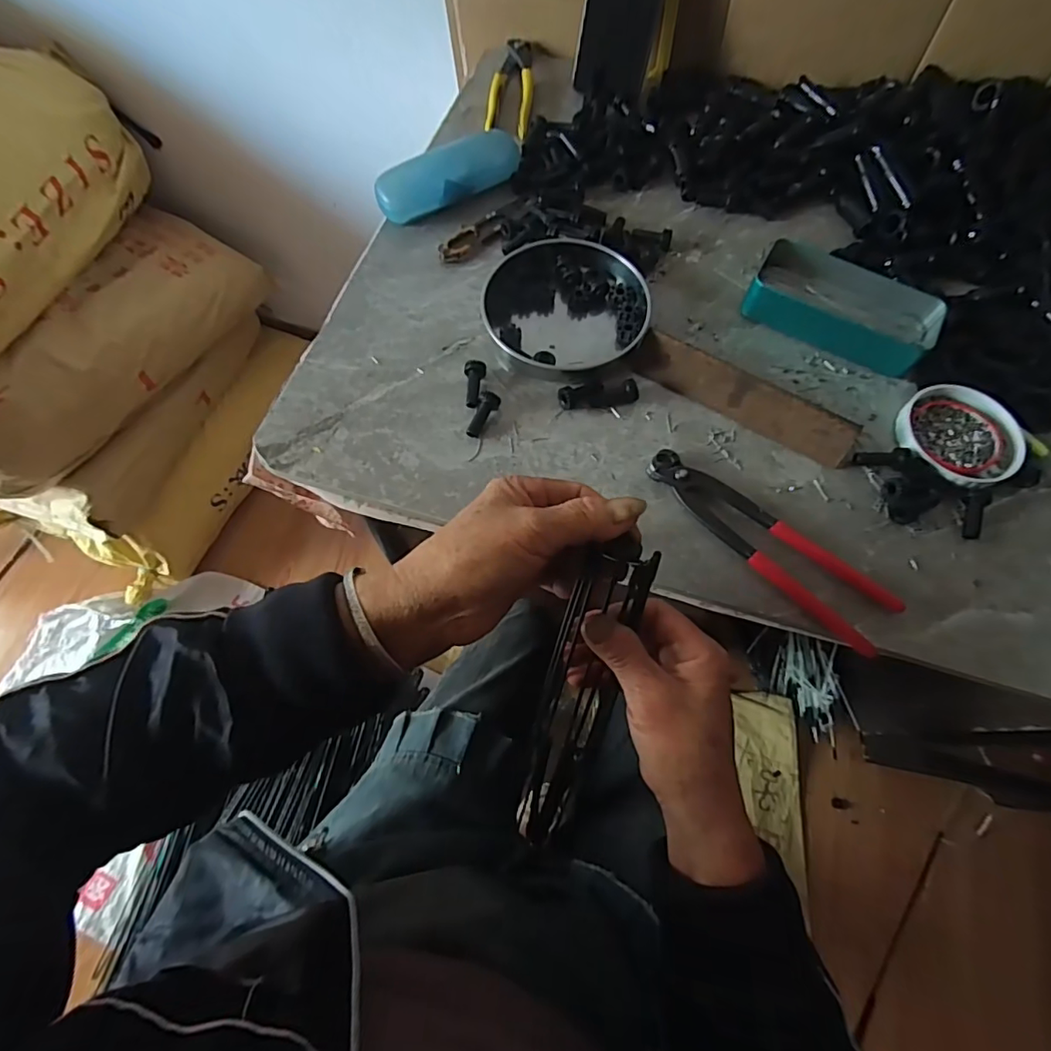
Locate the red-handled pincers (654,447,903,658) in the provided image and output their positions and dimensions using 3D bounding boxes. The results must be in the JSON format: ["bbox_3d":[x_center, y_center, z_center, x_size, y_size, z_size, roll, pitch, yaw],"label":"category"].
[{"bbox_3d":[0.176,0.007,0.390,0.191,0.018,0.056,42,72,15],"label":"red-handled pincers"}]

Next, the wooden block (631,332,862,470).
[{"bbox_3d":[0.173,-0.103,0.425,0.179,0.022,0.032,29,70,11],"label":"wooden block"}]

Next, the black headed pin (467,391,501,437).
[{"bbox_3d":[-0.033,-0.087,0.423,0.016,0.013,0.037,22,68,8],"label":"black headed pin"}]

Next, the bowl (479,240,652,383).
[{"bbox_3d":[0.035,-0.184,0.459,0.131,0.028,0.134,0,67,-1],"label":"bowl"}]

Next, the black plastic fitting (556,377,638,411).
[{"bbox_3d":[0.058,-0.108,0.431,0.063,0.014,0.020,-9,67,-5],"label":"black plastic fitting"}]

